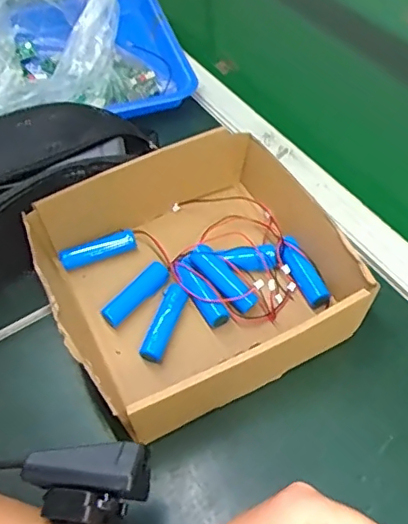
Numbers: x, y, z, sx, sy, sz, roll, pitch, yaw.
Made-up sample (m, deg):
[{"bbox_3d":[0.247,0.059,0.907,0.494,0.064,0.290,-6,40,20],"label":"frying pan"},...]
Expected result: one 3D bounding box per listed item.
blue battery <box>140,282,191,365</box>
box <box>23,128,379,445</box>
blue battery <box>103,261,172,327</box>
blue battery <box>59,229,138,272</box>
[{"bbox_3d":[-0.032,0.049,0.452,0.017,0.017,0.064,16,56,15],"label":"blue battery"},{"bbox_3d":[-0.009,0.004,0.454,0.219,0.066,0.215,-23,56,-13],"label":"box"},{"bbox_3d":[-0.056,0.027,0.473,0.018,0.017,0.070,31,61,23],"label":"blue battery"},{"bbox_3d":[-0.095,-0.012,0.501,0.067,0.019,0.015,-20,55,-11],"label":"blue battery"}]

